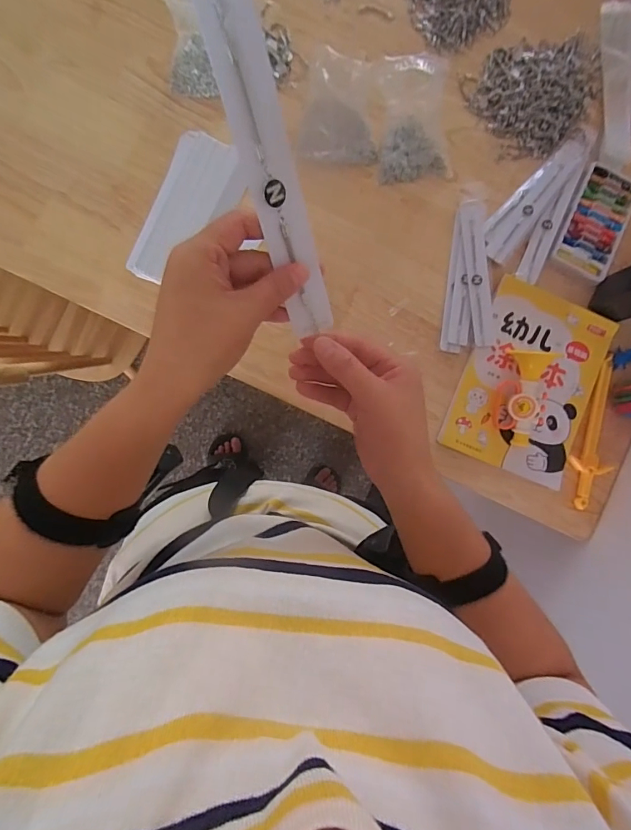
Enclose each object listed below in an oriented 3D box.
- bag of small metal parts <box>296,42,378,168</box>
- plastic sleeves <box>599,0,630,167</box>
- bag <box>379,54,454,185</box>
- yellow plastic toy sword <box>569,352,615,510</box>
[{"bbox_3d":[0.035,-0.408,0.593,0.106,0.049,0.121,3,89,-6],"label":"bag of small metal parts"},{"bbox_3d":[0.469,-0.497,0.660,0.088,0.009,0.263,7,84,2],"label":"plastic sleeves"},{"bbox_3d":[0.135,-0.403,0.600,0.106,0.056,0.144,-9,90,-6],"label":"bag"},{"bbox_3d":[0.400,0.024,0.623,0.052,0.010,0.218,13,88,-5],"label":"yellow plastic toy sword"}]

